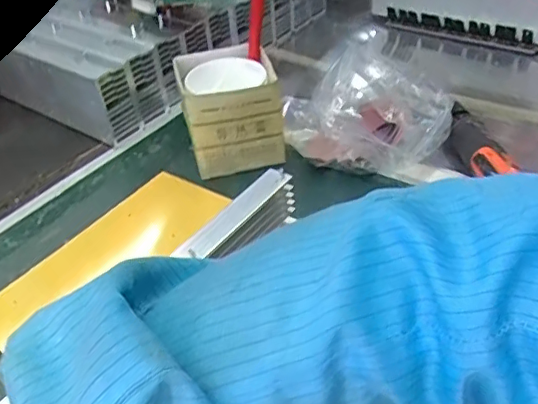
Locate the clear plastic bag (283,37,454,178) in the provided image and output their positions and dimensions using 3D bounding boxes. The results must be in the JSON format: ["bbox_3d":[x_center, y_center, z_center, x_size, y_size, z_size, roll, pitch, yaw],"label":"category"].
[{"bbox_3d":[0.117,-0.100,0.628,0.149,0.091,0.137,-32,44,-27],"label":"clear plastic bag"}]

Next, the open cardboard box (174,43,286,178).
[{"bbox_3d":[-0.045,-0.110,0.666,0.104,0.107,0.114,-11,39,-4],"label":"open cardboard box"}]

